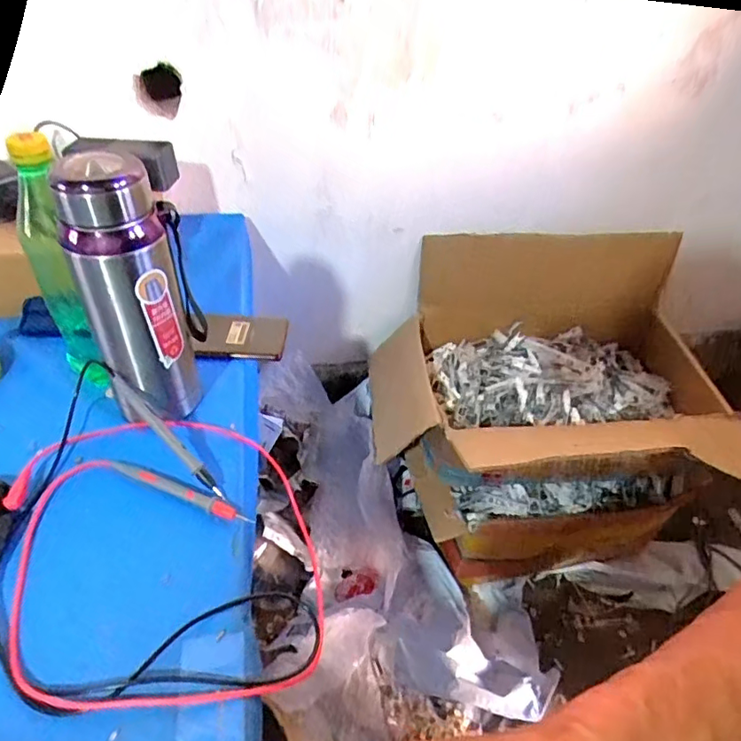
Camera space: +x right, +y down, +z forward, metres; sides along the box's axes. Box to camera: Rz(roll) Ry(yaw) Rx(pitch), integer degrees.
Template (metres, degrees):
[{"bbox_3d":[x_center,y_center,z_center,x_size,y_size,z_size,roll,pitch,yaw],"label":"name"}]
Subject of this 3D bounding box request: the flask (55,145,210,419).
[{"bbox_3d":[-0.203,-0.056,0.477,0.072,0.236,0.084,13,43,11],"label":"flask"}]

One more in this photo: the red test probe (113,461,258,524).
[{"bbox_3d":[-0.165,0.102,0.474,0.141,0.010,0.012,18,44,16],"label":"red test probe"}]

